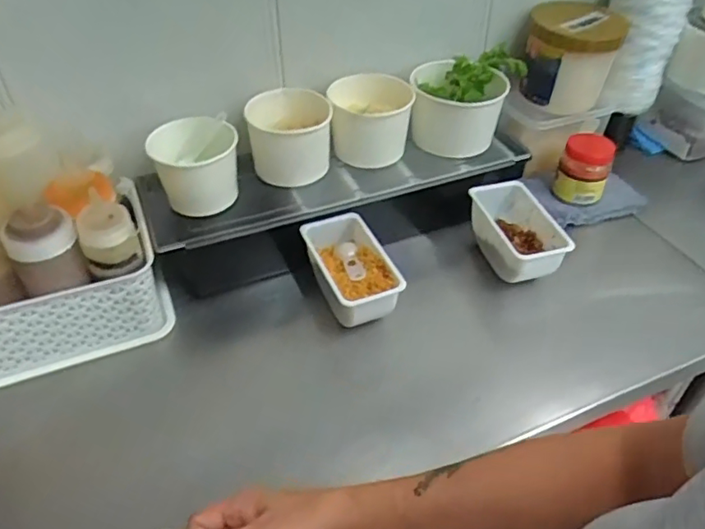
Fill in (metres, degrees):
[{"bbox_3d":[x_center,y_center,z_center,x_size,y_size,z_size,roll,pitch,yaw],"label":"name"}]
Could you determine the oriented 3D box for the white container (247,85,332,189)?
[{"bbox_3d":[-0.076,-0.157,0.695,0.100,0.081,0.095,-9,43,-9],"label":"white container"}]

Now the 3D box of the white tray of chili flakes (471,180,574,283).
[{"bbox_3d":[0.209,-0.036,0.707,0.092,0.060,0.147,-10,43,-10],"label":"white tray of chili flakes"}]

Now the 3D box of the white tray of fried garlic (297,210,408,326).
[{"bbox_3d":[-0.001,0.007,0.652,0.086,0.056,0.134,-13,44,-13],"label":"white tray of fried garlic"}]

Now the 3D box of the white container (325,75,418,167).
[{"bbox_3d":[0.023,-0.180,0.729,0.106,0.099,0.084,0,42,1],"label":"white container"}]

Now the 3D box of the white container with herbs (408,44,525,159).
[{"bbox_3d":[0.150,-0.214,0.776,0.129,0.122,0.146,14,44,16],"label":"white container with herbs"}]

